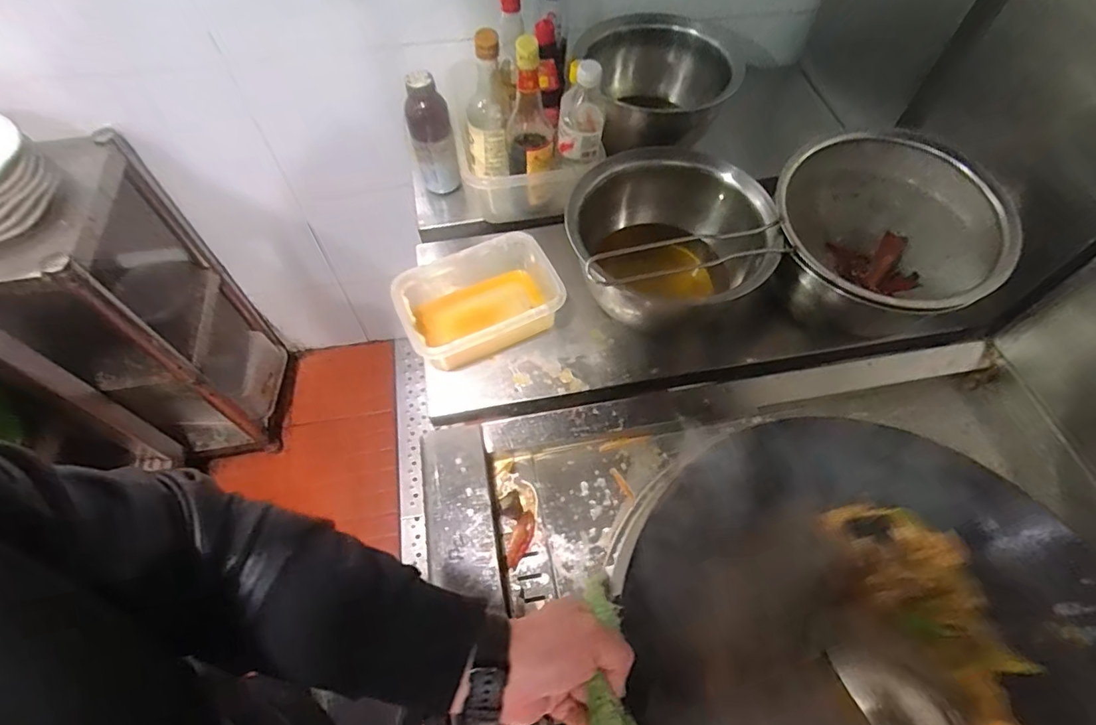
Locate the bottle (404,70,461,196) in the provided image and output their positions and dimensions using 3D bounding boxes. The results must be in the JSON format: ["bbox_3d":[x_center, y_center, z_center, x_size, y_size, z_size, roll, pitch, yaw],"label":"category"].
[{"bbox_3d":[-0.176,-0.346,0.796,0.060,0.181,0.056,-13,61,-8],"label":"bottle"}]

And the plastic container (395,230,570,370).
[{"bbox_3d":[-0.091,-0.082,0.716,0.213,0.069,0.147,-22,62,-13],"label":"plastic container"}]

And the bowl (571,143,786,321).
[{"bbox_3d":[0.158,-0.160,0.705,0.239,0.171,0.220,0,60,-1],"label":"bowl"}]

